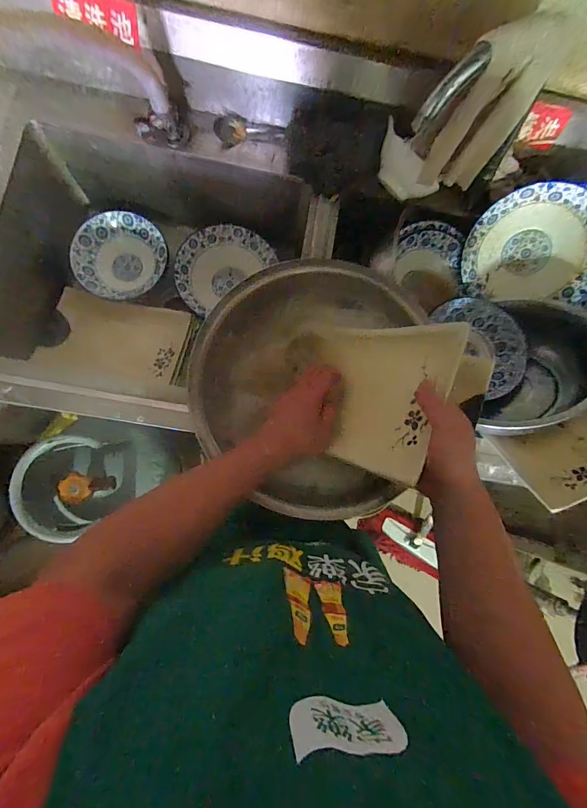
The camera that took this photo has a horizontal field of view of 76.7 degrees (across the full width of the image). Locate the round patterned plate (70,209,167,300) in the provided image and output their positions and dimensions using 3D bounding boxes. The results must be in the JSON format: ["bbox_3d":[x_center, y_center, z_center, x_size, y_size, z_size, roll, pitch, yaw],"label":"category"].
[{"bbox_3d":[-0.379,-0.315,0.817,0.182,0.078,0.187,1,83,-6],"label":"round patterned plate"}]

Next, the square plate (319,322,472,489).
[{"bbox_3d":[0.100,-0.021,0.485,0.027,0.223,0.190,26,85,-39],"label":"square plate"}]

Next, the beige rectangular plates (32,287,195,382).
[{"bbox_3d":[-0.363,-0.141,0.767,0.253,0.023,0.176,13,69,-15],"label":"beige rectangular plates"}]

